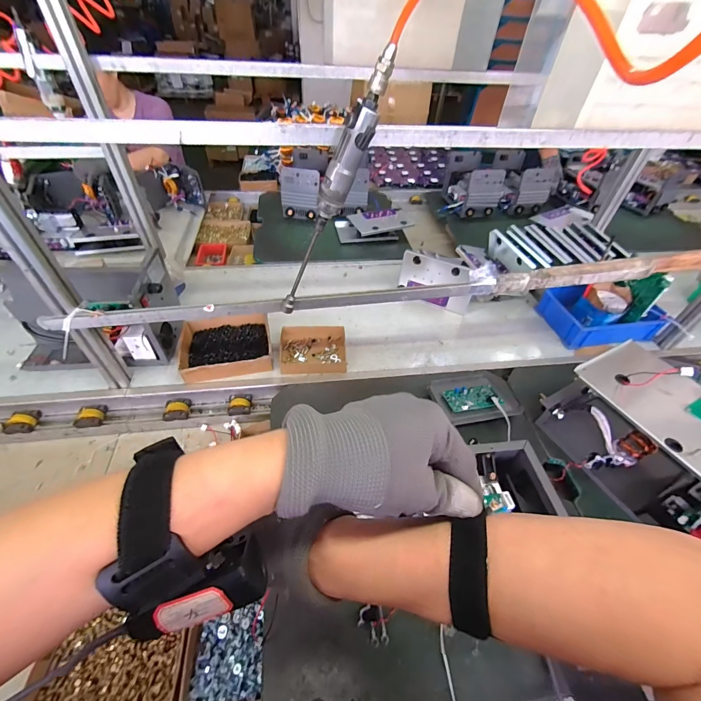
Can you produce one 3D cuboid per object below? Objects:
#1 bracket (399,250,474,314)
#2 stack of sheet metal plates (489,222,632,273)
[{"bbox_3d":[0.270,-0.213,1.085,0.233,0.154,0.048,19,49,13],"label":"bracket"},{"bbox_3d":[0.714,-0.351,1.204,0.394,0.083,0.231,-6,48,-10],"label":"stack of sheet metal plates"}]

